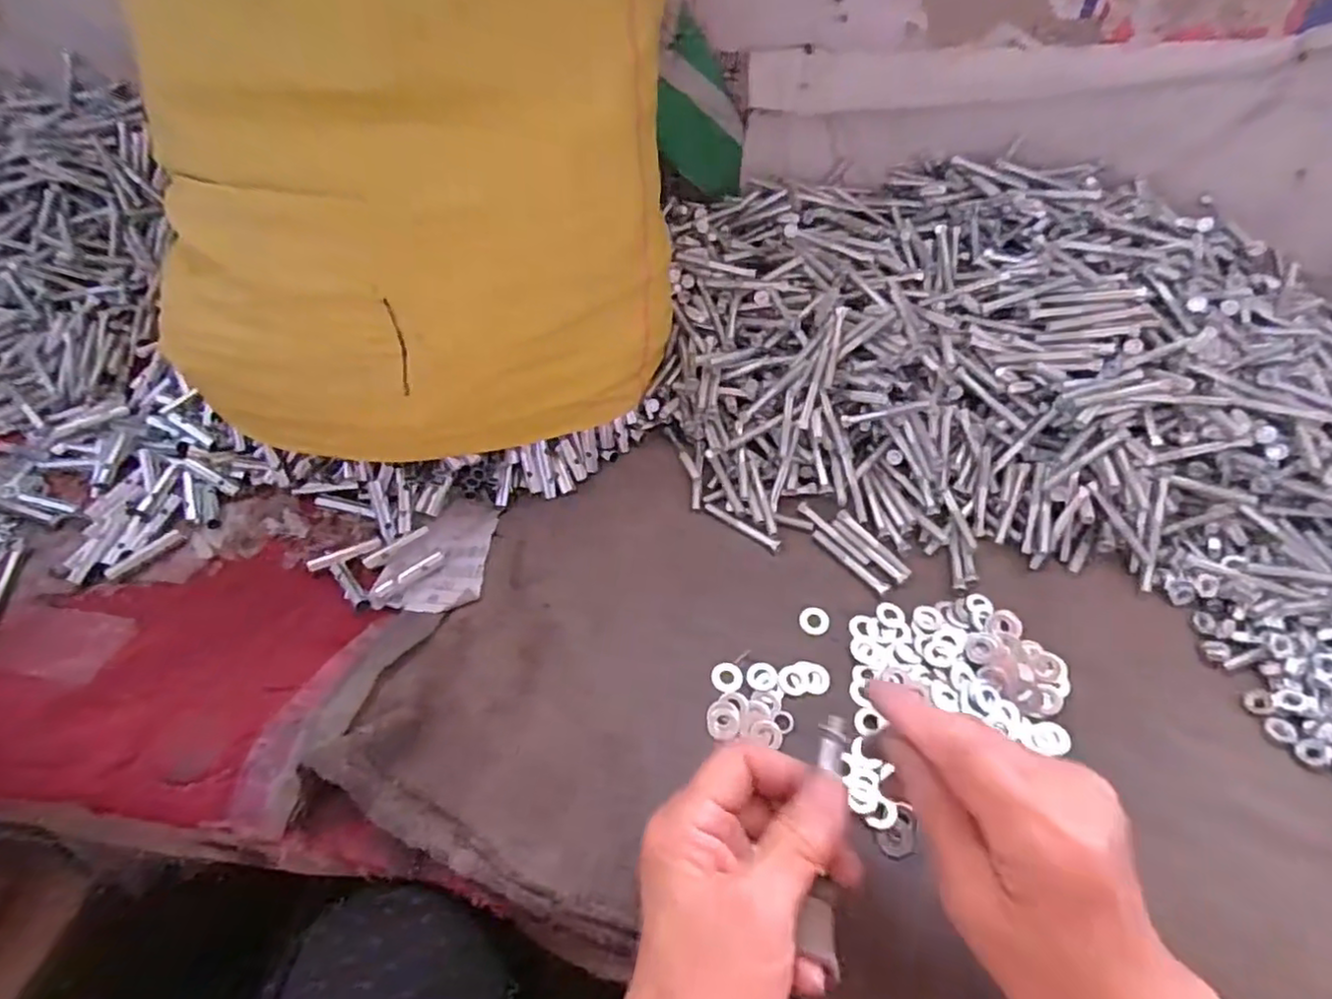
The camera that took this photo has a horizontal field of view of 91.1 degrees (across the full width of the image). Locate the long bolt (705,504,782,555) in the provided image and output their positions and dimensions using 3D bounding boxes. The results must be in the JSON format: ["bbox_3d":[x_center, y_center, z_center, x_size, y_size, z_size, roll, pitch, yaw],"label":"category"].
[{"bbox_3d":[0.049,0.016,0.416,0.056,0.004,0.009,31,56,23],"label":"long bolt"}]

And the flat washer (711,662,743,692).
[{"bbox_3d":[0.034,0.097,0.359,0.017,0.004,0.017,0,51,0],"label":"flat washer"}]

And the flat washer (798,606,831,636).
[{"bbox_3d":[0.087,0.070,0.382,0.017,0.004,0.018,0,51,0],"label":"flat washer"}]

